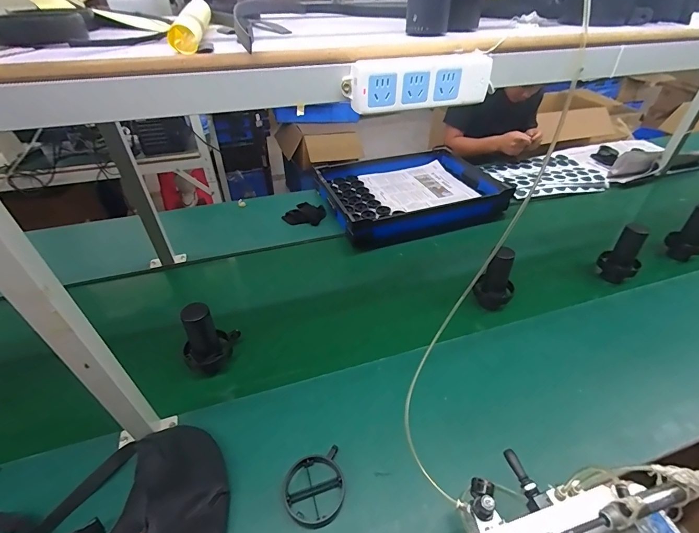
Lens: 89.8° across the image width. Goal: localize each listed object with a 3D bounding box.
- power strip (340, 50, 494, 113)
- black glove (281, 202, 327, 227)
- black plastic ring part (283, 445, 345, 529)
[{"bbox_3d":[0.085,-0.219,0.418,0.181,0.049,0.024,-9,41,-10],"label":"power strip"},{"bbox_3d":[-0.152,-0.182,1.233,0.155,0.047,0.094,-15,42,-17],"label":"black glove"},{"bbox_3d":[-0.058,0.368,0.582,0.100,0.012,0.105,-10,41,-12],"label":"black plastic ring part"}]

